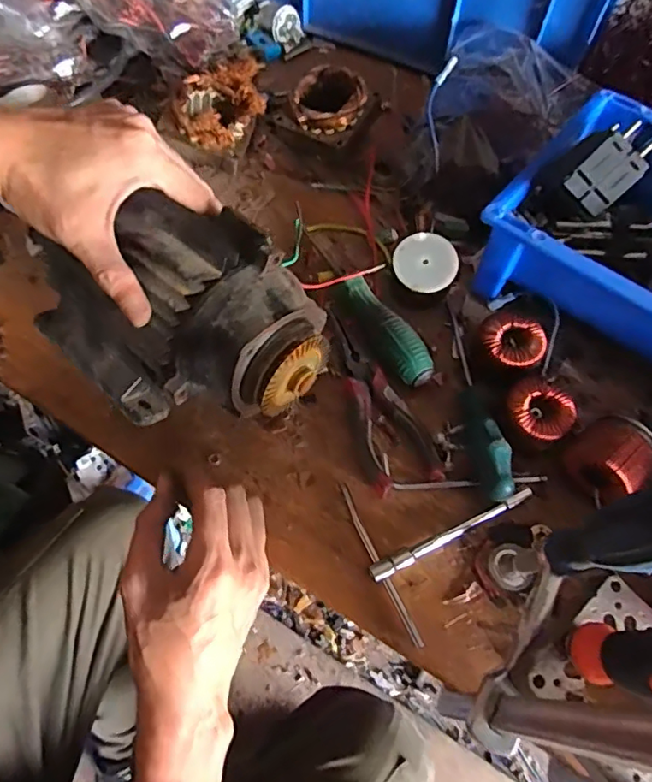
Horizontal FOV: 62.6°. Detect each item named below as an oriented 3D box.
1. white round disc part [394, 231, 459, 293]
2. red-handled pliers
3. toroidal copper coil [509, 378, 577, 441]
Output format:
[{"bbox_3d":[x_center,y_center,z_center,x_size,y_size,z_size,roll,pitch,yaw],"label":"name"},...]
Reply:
[{"bbox_3d":[0.080,-0.104,0.429,0.048,0.005,0.051,-2,77,7],"label":"white round disc part"},{"bbox_3d":[0.035,0.005,0.408,0.050,0.015,0.148,-16,63,-13],"label":"red-handled pliers"},{"bbox_3d":[0.151,0.016,0.382,0.044,0.018,0.041,2,60,-3],"label":"toroidal copper coil"}]

